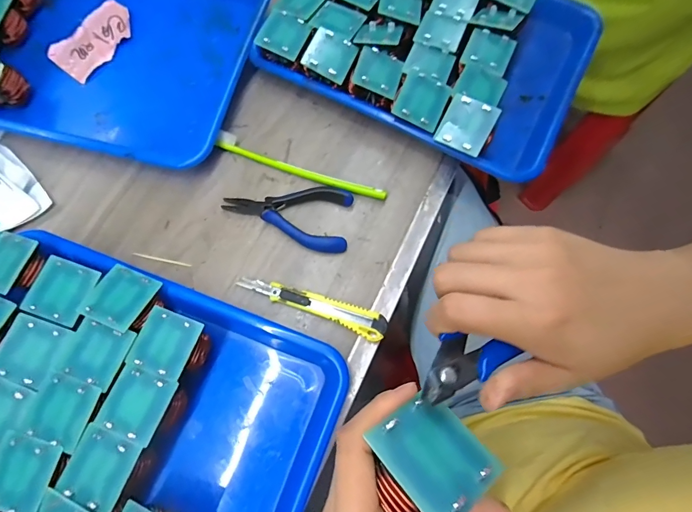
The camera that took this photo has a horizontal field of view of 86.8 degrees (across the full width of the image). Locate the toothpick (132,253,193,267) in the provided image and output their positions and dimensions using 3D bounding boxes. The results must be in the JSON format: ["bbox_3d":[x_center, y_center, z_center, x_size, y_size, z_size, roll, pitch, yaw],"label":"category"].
[{"bbox_3d":[-0.177,0.003,0.353,0.058,0.004,0.004,11,73,3],"label":"toothpick"}]

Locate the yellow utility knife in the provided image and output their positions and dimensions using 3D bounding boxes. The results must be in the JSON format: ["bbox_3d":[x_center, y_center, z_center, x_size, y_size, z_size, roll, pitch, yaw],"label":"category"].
[{"bbox_3d":[-0.031,0.043,0.335,0.139,0.012,0.023,21,74,6],"label":"yellow utility knife"}]

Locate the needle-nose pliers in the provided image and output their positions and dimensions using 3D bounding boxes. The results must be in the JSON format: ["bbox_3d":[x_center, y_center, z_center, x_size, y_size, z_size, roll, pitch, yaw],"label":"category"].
[{"bbox_3d":[-0.058,-0.040,0.358,0.123,0.017,0.061,7,73,1],"label":"needle-nose pliers"}]

